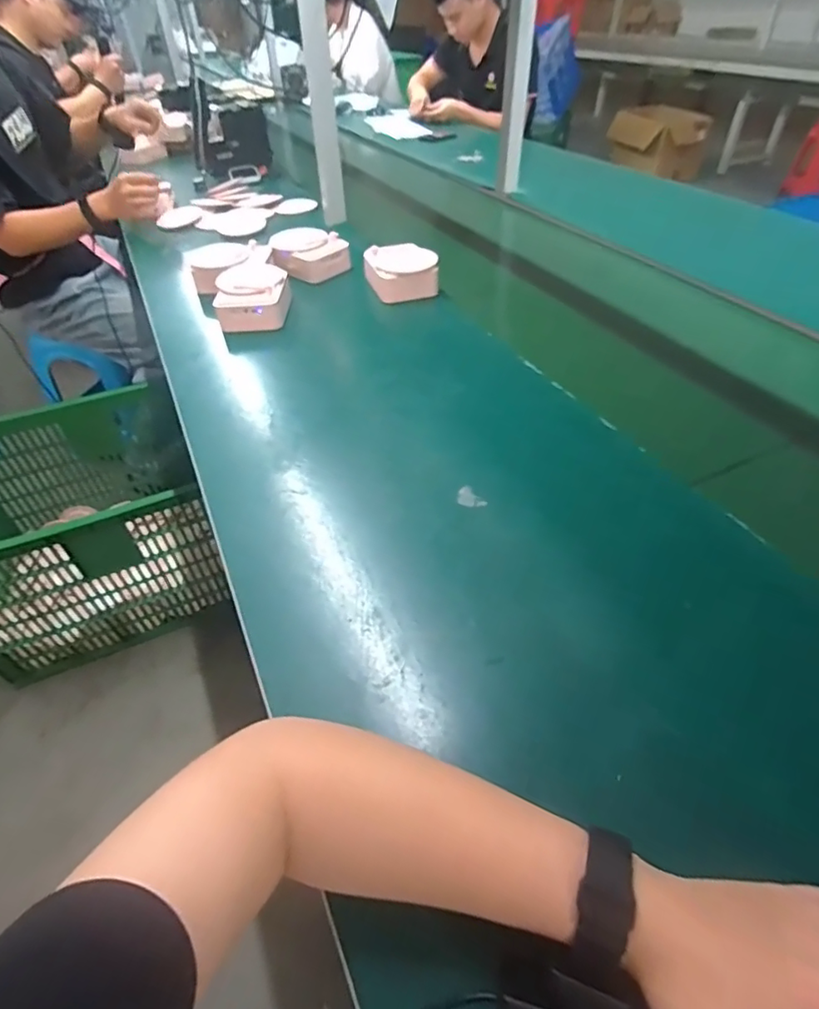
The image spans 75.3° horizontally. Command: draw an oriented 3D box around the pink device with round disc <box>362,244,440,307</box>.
[{"bbox_3d":[-0.015,-0.382,0.874,0.113,0.053,0.103,-9,45,-7],"label":"pink device with round disc"}]

